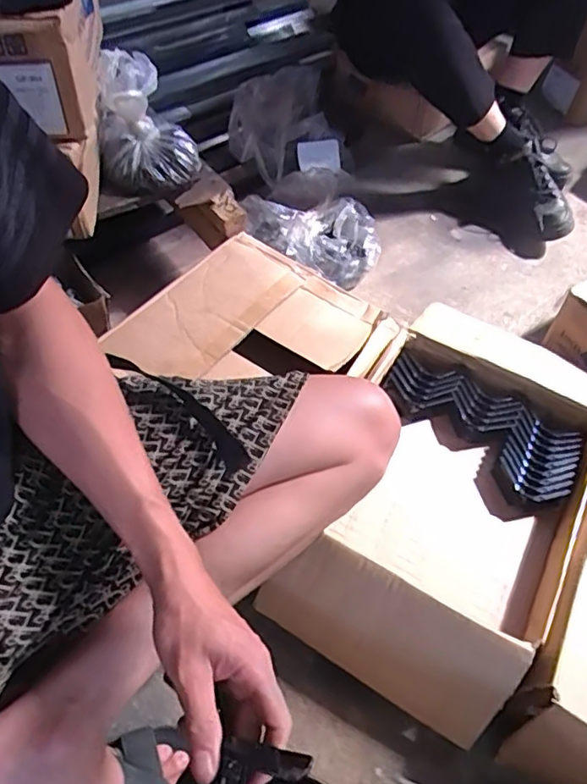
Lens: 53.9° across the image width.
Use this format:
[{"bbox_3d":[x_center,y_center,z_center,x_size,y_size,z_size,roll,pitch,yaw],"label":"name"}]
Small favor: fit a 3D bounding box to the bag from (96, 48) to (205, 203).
[{"bbox_3d":[-0.205,-0.374,0.811,0.135,0.140,0.128,-4,54,-7],"label":"bag"}]

